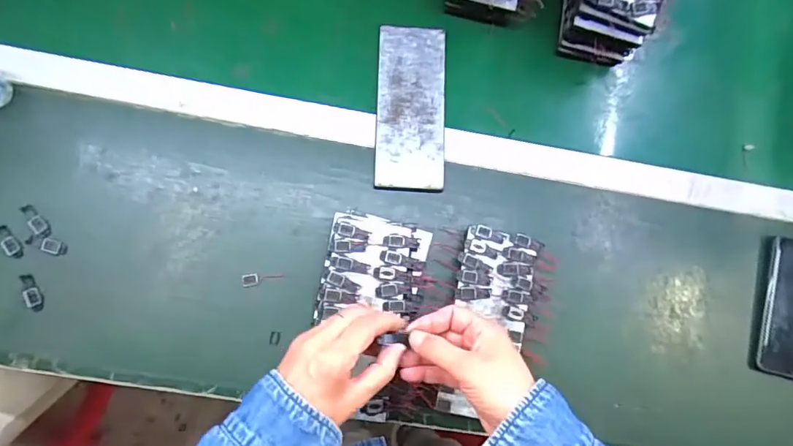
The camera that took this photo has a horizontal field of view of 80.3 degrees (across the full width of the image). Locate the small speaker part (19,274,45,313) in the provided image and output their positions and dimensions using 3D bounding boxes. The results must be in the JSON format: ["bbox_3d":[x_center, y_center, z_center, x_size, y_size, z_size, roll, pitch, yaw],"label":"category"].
[{"bbox_3d":[-0.385,0.074,0.498,0.017,0.004,0.042,-27,86,-8],"label":"small speaker part"}]

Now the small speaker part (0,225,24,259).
[{"bbox_3d":[-0.413,0.020,0.501,0.016,0.004,0.040,-38,87,-8],"label":"small speaker part"}]

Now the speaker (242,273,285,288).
[{"bbox_3d":[-0.148,0.062,0.519,0.043,0.004,0.015,-5,83,-5],"label":"speaker"}]

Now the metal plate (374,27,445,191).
[{"bbox_3d":[0.017,-0.137,0.560,0.081,0.006,0.198,2,82,-5],"label":"metal plate"}]

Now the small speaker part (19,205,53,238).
[{"bbox_3d":[-0.389,-0.002,0.506,0.016,0.004,0.040,-38,87,-8],"label":"small speaker part"}]

